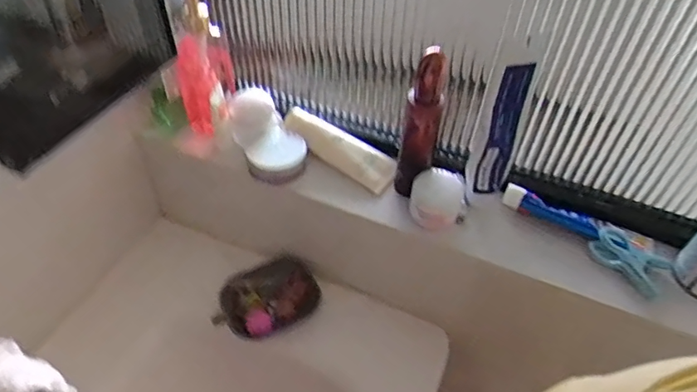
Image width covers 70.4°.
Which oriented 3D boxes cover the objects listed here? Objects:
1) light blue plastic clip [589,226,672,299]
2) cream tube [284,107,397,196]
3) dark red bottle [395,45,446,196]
[{"bbox_3d":[0.301,0.070,0.534,0.076,0.026,0.049,33,53,24],"label":"light blue plastic clip"},{"bbox_3d":[-0.009,-0.063,0.636,0.162,0.032,0.052,31,52,23],"label":"cream tube"},{"bbox_3d":[0.081,-0.074,0.549,0.034,0.182,0.038,19,48,13],"label":"dark red bottle"}]

